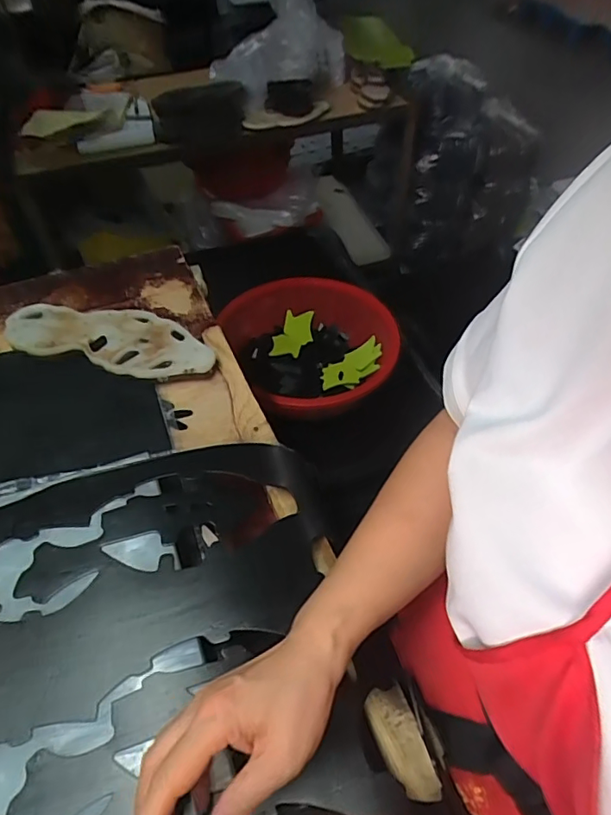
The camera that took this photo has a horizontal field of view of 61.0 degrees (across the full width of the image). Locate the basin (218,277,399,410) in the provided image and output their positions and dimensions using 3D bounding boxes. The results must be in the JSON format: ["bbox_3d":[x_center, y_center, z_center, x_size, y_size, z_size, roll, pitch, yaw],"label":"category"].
[{"bbox_3d":[0.016,-0.142,1.172,0.361,0.150,0.377,-26,55,-19],"label":"basin"}]

